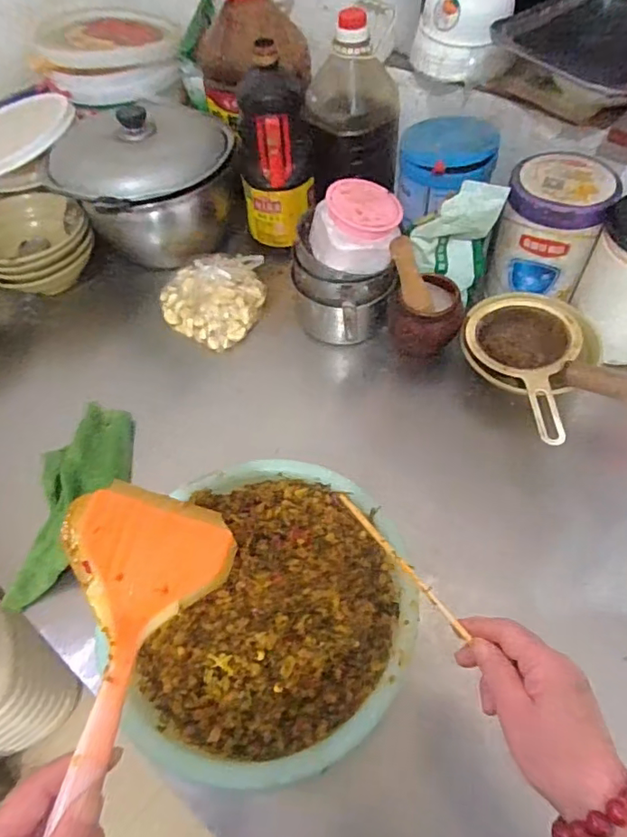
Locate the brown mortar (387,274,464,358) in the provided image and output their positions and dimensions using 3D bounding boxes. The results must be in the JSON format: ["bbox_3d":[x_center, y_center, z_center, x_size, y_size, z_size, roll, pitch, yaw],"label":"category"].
[{"bbox_3d":[0.147,-0.131,0.709,0.101,0.096,0.072,-1,55,3],"label":"brown mortar"}]

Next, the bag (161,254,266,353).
[{"bbox_3d":[-0.150,-0.182,0.792,0.151,0.066,0.157,-9,55,-3],"label":"bag"}]

